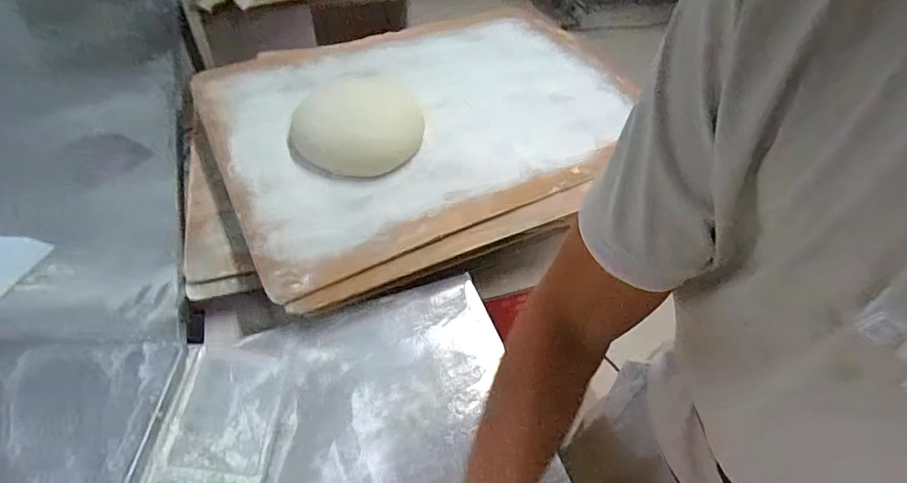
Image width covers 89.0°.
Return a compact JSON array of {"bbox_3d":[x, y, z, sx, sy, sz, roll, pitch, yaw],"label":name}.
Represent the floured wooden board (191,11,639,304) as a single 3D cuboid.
[{"bbox_3d":[-0.044,-0.267,0.901,0.782,0.036,0.590,-22,55,-21],"label":"floured wooden board"}]

